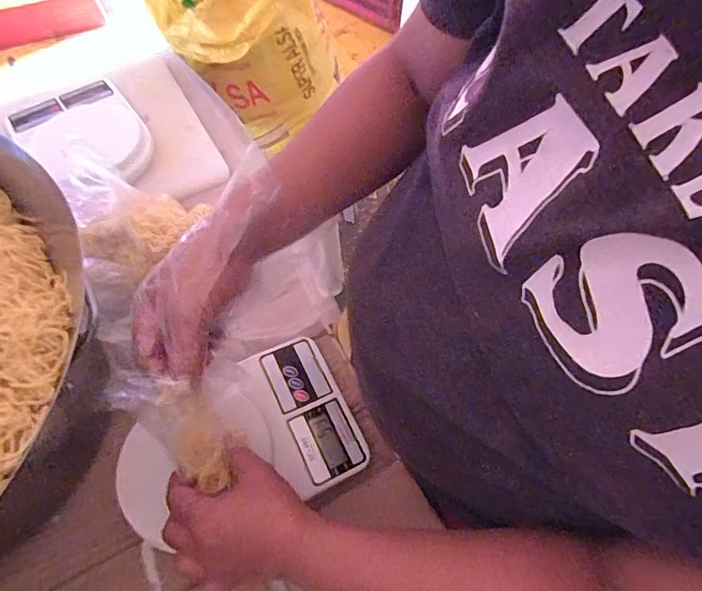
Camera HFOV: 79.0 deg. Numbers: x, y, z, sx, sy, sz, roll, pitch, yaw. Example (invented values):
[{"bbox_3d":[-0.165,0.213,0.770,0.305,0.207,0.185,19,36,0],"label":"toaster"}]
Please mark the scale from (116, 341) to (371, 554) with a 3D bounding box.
[{"bbox_3d":[-0.109,0.133,0.410,0.220,0.043,0.148,-20,62,-10],"label":"scale"}]

